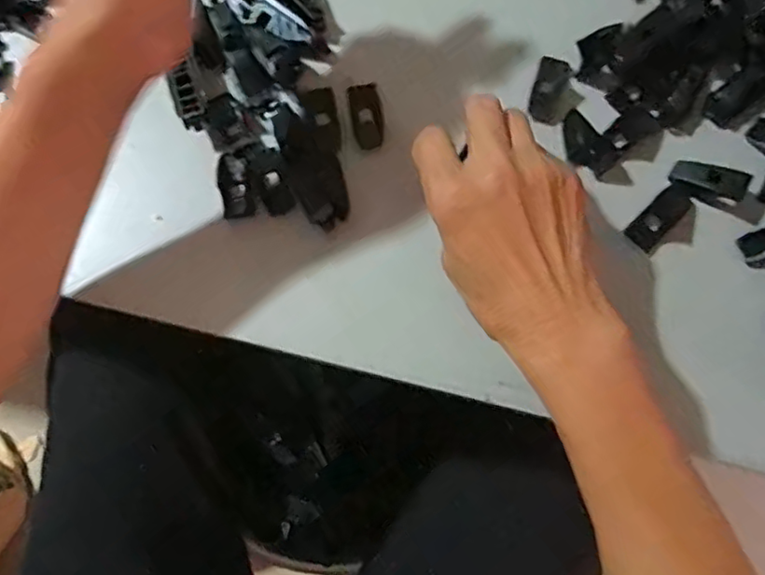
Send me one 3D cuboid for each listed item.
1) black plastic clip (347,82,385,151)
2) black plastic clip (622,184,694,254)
[{"bbox_3d":[-0.009,-0.103,0.376,0.019,0.004,0.041,-10,77,-2],"label":"black plastic clip"},{"bbox_3d":[0.157,-0.040,0.353,0.041,0.007,0.018,-43,80,-9],"label":"black plastic clip"}]

